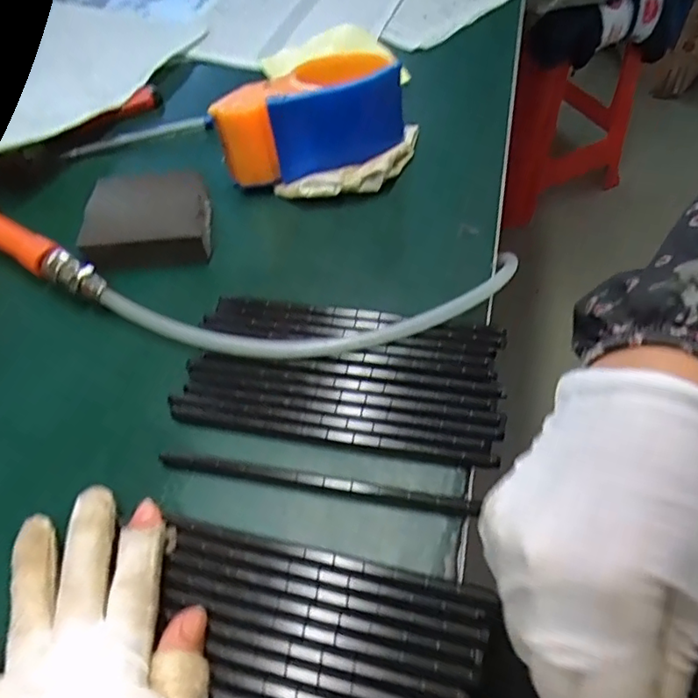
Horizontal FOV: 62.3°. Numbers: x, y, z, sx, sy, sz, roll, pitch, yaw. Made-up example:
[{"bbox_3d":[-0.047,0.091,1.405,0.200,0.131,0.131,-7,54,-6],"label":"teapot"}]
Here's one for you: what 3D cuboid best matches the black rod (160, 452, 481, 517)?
[{"bbox_3d":[-0.018,0.066,0.288,0.159,0.008,0.006,7,54,10],"label":"black rod"}]

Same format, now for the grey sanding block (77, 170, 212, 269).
[{"bbox_3d":[-0.136,-0.086,0.392,0.079,0.029,0.071,-11,53,-3],"label":"grey sanding block"}]

